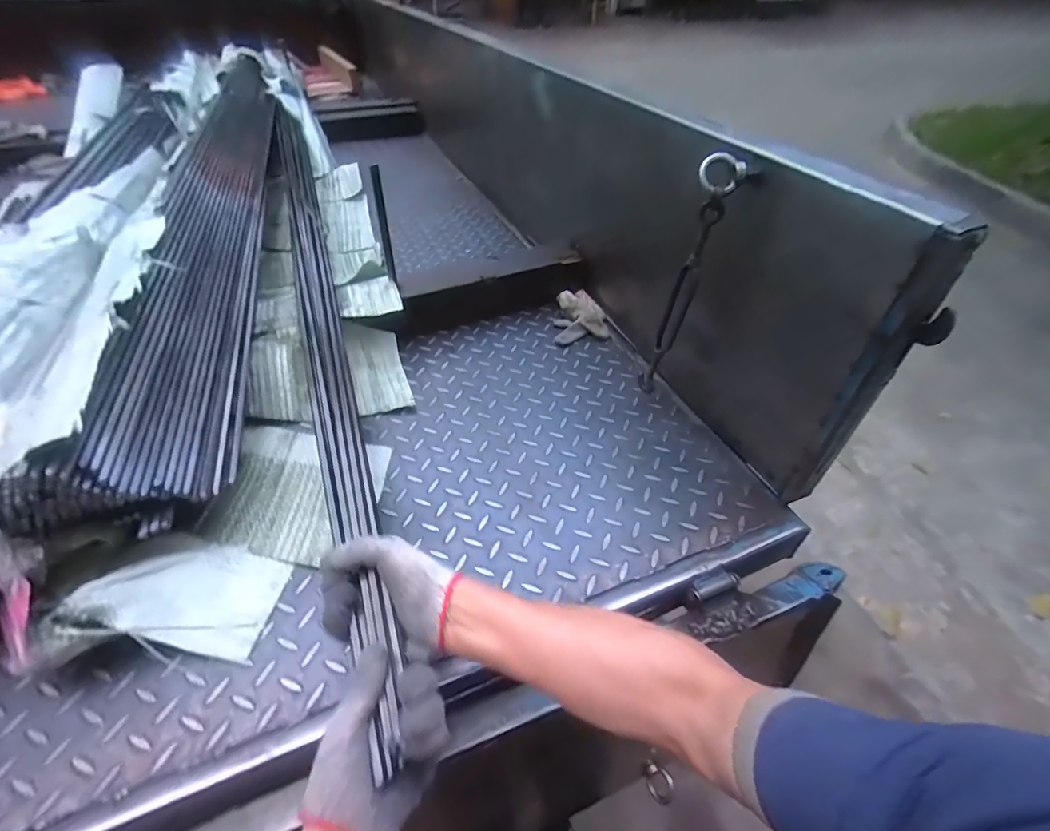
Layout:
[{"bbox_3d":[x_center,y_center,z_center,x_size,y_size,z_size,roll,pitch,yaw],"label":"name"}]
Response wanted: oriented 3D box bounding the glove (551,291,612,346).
[{"bbox_3d":[0.105,-0.206,0.976,0.110,0.047,0.141,-7,45,-8],"label":"glove"}]

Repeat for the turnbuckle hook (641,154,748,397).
[{"bbox_3d":[0.219,-0.166,0.674,0.055,0.354,0.045,13,50,7],"label":"turnbuckle hook"}]

